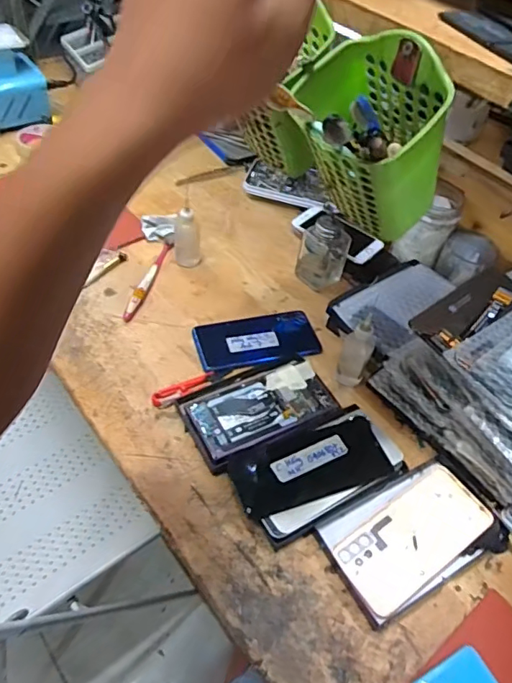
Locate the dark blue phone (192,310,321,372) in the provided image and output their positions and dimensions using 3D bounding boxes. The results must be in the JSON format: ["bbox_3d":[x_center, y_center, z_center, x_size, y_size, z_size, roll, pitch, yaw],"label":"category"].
[{"bbox_3d":[0.002,-0.003,0.676,0.160,0.013,0.086,-10,52,-15],"label":"dark blue phone"}]

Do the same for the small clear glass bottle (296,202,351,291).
[{"bbox_3d":[0.097,-0.133,0.734,0.059,0.109,0.057,-22,55,-23],"label":"small clear glass bottle"}]

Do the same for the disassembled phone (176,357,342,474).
[{"bbox_3d":[0.005,0.074,0.593,0.171,0.014,0.100,-19,54,-21],"label":"disassembled phone"}]

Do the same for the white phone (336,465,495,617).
[{"bbox_3d":[0.157,0.191,0.513,0.160,0.013,0.080,-28,58,-27],"label":"white phone"}]

